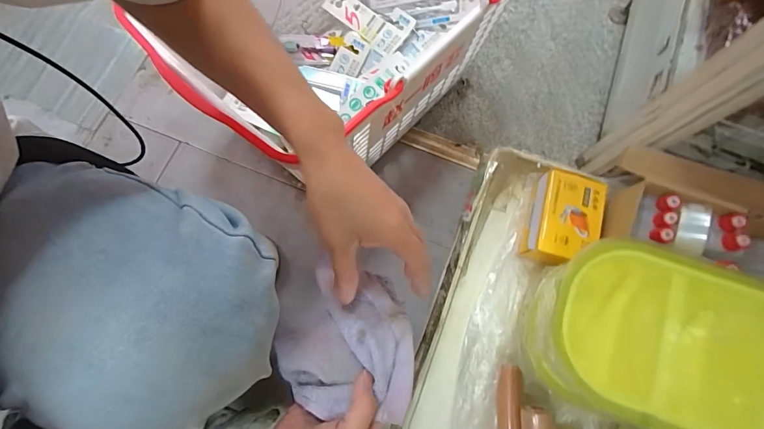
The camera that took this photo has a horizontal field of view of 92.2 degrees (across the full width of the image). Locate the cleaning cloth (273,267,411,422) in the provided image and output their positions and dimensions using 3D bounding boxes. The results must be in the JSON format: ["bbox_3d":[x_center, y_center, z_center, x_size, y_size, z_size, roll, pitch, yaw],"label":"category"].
[{"bbox_3d":[-0.038,0.118,0.340,0.129,0.056,0.119,4,77,2],"label":"cleaning cloth"}]

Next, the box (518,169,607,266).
[{"bbox_3d":[0.192,0.008,0.401,0.066,0.060,0.100,19,78,6],"label":"box"}]

